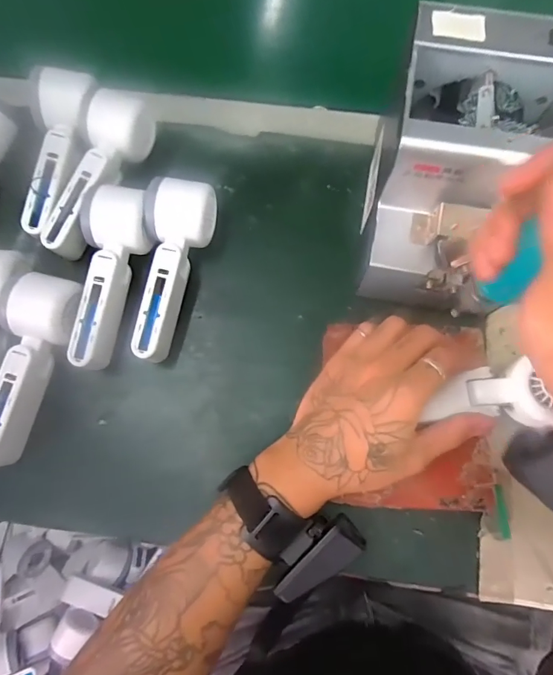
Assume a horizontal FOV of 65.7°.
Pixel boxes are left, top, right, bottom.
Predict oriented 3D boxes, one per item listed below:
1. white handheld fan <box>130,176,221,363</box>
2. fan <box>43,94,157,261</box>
[{"bbox_3d":[-0.095,-0.060,0.382,0.053,0.056,0.163,9,77,4],"label":"white handheld fan"},{"bbox_3d":[-0.169,-0.155,0.407,0.049,0.052,0.169,18,78,6],"label":"fan"}]

